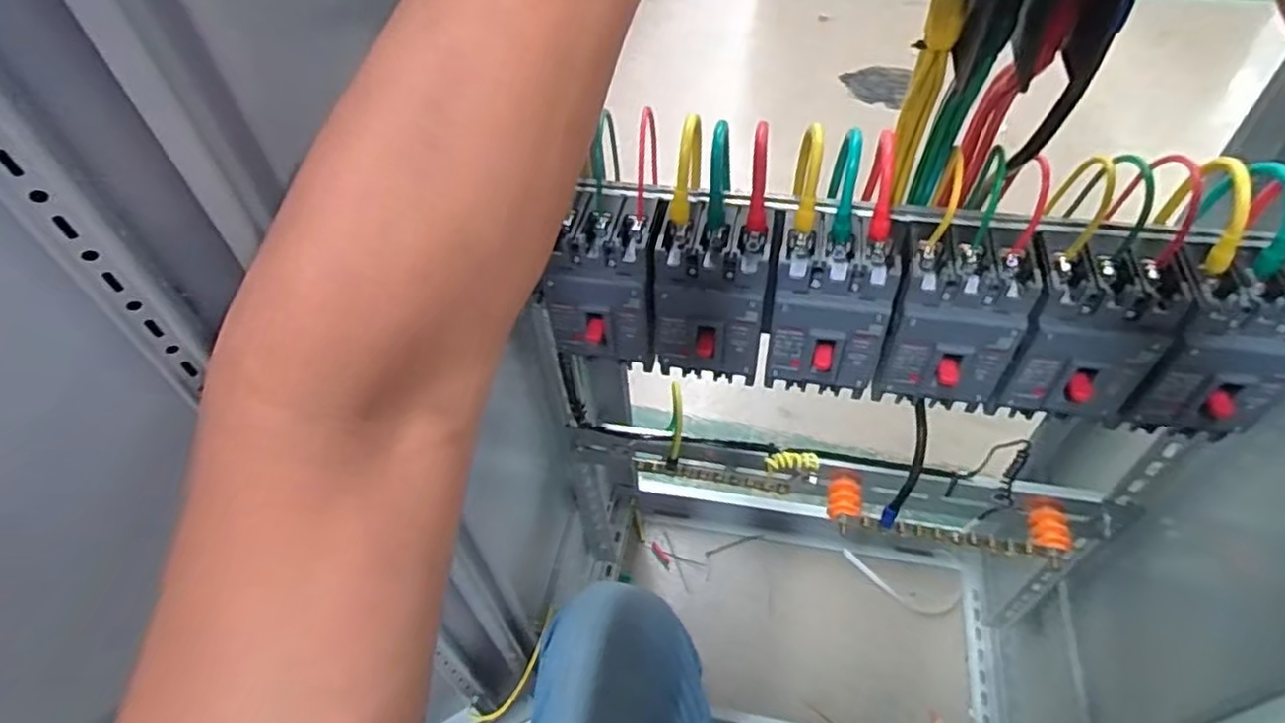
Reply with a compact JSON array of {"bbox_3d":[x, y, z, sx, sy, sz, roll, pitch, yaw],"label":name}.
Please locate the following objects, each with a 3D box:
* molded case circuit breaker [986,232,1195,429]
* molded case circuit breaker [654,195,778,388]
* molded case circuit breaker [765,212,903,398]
[{"bbox_3d":[0.287,-0.017,0.461,0.080,0.114,0.076,11,52,12],"label":"molded case circuit breaker"},{"bbox_3d":[0.051,-0.047,0.506,0.076,0.118,0.070,4,51,7],"label":"molded case circuit breaker"},{"bbox_3d":[0.130,-0.032,0.489,0.078,0.115,0.064,7,52,9],"label":"molded case circuit breaker"}]

